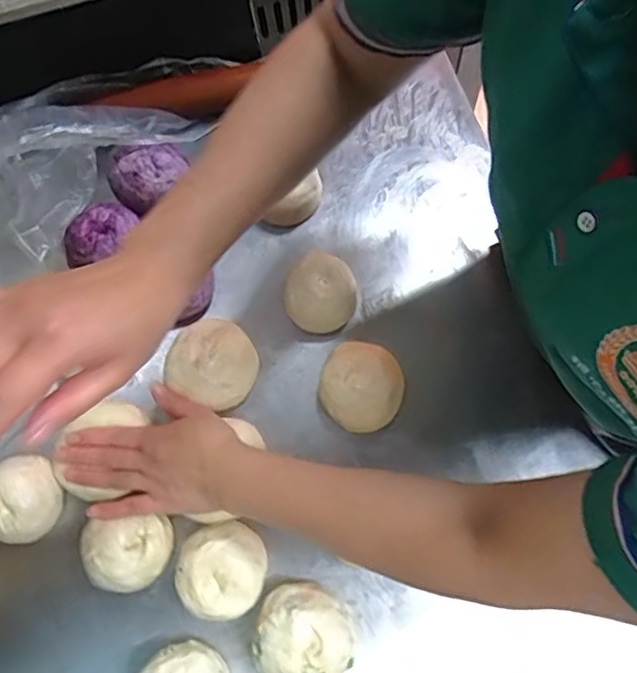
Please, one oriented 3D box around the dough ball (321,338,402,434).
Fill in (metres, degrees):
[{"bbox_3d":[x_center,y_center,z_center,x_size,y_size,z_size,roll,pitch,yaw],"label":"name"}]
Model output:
[{"bbox_3d":[0.040,0.048,0.540,0.071,0.046,0.078,-1,74,2],"label":"dough ball"}]

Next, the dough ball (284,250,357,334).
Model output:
[{"bbox_3d":[0.000,-0.046,0.566,0.066,0.044,0.075,-12,74,-2],"label":"dough ball"}]

